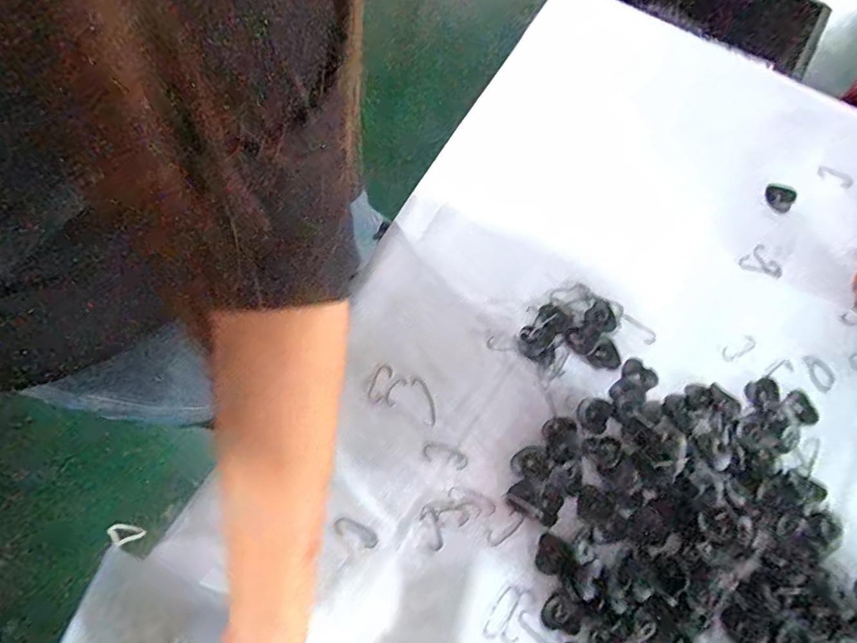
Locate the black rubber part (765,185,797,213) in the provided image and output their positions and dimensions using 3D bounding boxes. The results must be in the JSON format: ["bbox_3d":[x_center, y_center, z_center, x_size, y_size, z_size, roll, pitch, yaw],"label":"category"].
[{"bbox_3d":[0.424,-0.151,0.604,0.034,0.010,0.035,-37,76,-13],"label":"black rubber part"}]

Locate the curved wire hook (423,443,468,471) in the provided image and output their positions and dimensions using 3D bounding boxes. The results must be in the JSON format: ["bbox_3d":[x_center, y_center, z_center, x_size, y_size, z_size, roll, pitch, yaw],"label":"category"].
[{"bbox_3d":[0.017,0.135,0.505,0.046,0.004,0.019,16,72,4],"label":"curved wire hook"}]

